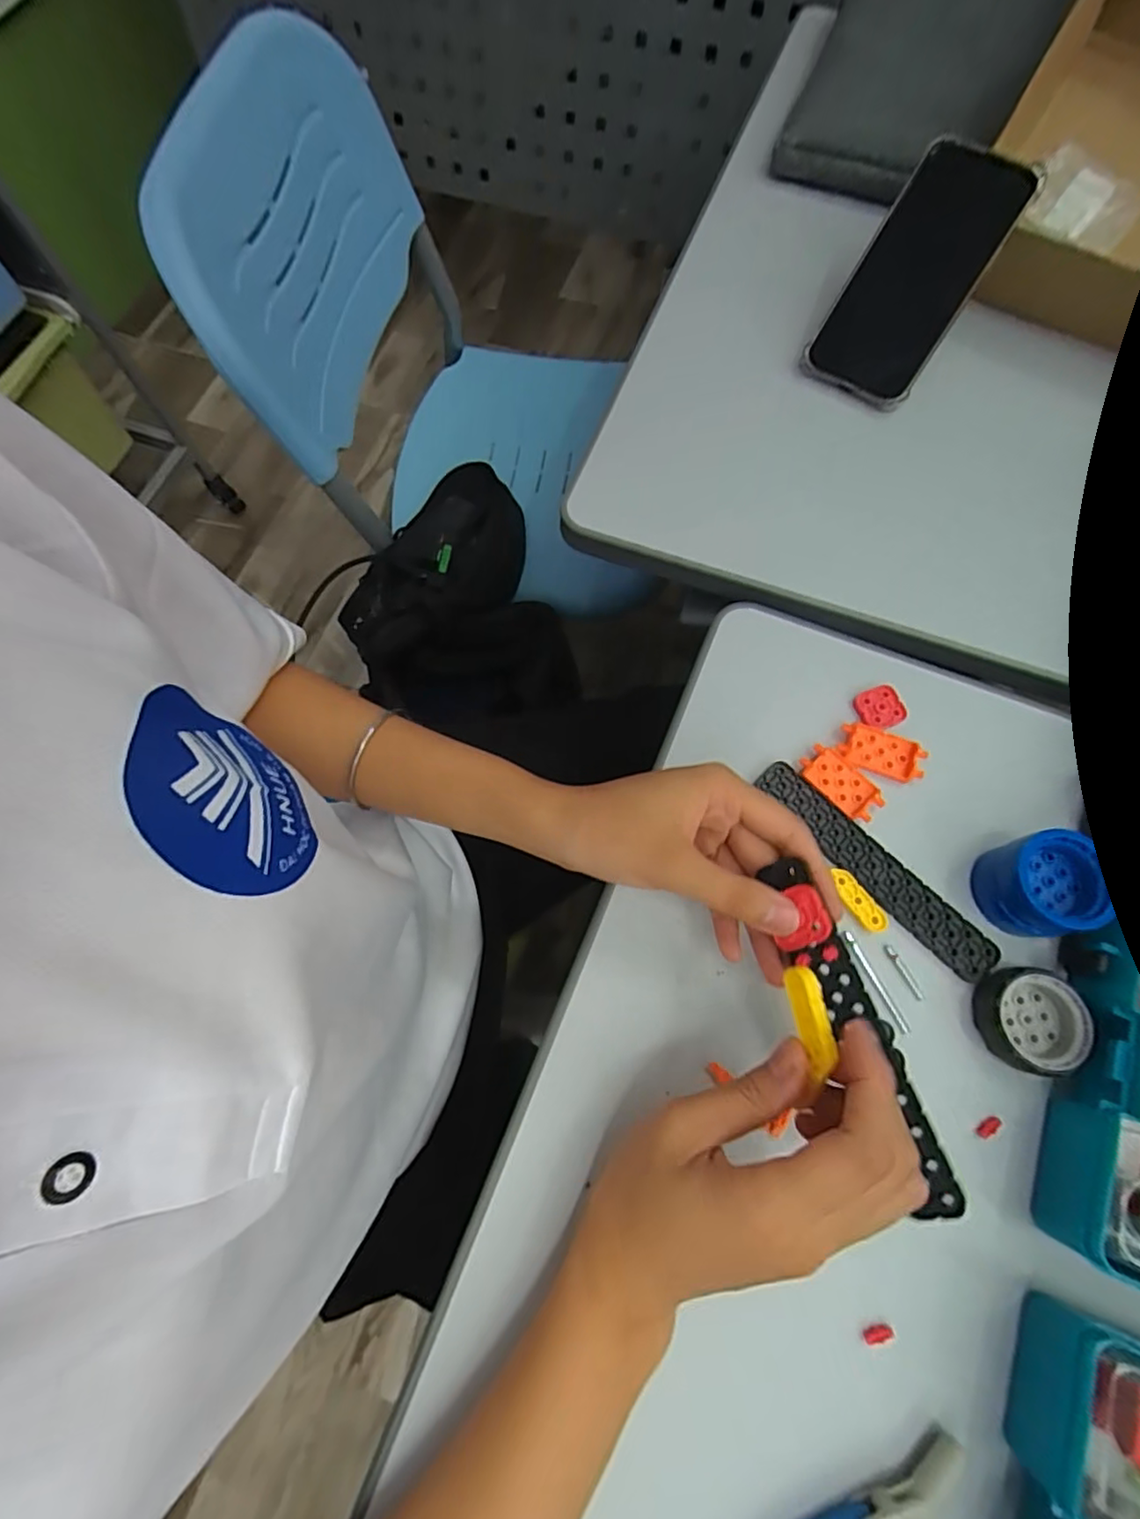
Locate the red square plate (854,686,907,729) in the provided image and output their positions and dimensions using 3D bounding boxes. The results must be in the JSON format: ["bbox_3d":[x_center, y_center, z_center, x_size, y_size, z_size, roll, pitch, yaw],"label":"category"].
[{"bbox_3d":[0.188,-0.031,0.369,0.026,0.006,0.023,-15,72,-4],"label":"red square plate"}]

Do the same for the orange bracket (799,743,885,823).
[{"bbox_3d":[0.156,0.014,0.351,0.025,0.004,0.047,-42,76,-12],"label":"orange bracket"}]

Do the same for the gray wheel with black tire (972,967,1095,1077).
[{"bbox_3d":[0.229,0.129,0.302,0.046,0.016,0.046,0,72,1],"label":"gray wheel with black tire"}]

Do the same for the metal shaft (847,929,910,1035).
[{"bbox_3d":[0.161,0.116,0.319,0.005,0.005,0.055,-26,73,-8],"label":"metal shaft"}]

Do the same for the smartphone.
[{"bbox_3d":[0.251,-0.352,0.446,0.084,0.018,0.172,33,100,11],"label":"smartphone"}]

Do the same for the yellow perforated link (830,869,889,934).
[{"bbox_3d":[0.156,0.077,0.330,0.013,0.004,0.038,-34,74,-10],"label":"yellow perforated link"}]

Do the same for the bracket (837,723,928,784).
[{"bbox_3d":[0.183,-0.004,0.359,0.048,0.007,0.027,15,72,6],"label":"bracket"}]

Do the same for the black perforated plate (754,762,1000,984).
[{"bbox_3d":[0.166,0.060,0.336,0.027,0.004,0.147,-42,76,-12],"label":"black perforated plate"}]

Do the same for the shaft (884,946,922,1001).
[{"bbox_3d":[0.176,0.112,0.319,0.004,0.004,0.030,-26,73,-8],"label":"shaft"}]

